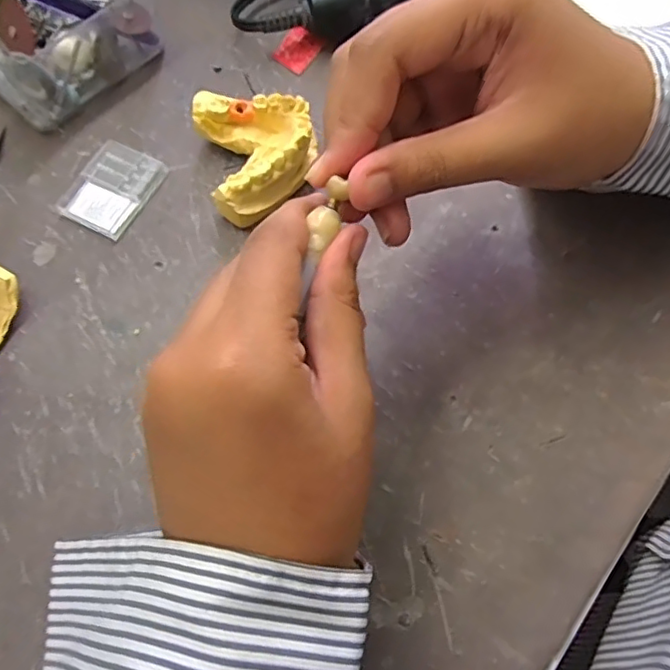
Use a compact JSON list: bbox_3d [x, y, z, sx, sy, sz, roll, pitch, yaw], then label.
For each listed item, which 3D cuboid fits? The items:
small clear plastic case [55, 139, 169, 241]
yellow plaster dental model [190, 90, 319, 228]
[{"bbox_3d":[-0.107,-0.071,0.283,0.035,0.008,0.044,27,72,11],"label":"small clear plastic case"},{"bbox_3d":[-0.035,-0.085,0.277,0.051,0.028,0.060,-17,69,-5],"label":"yellow plaster dental model"}]

